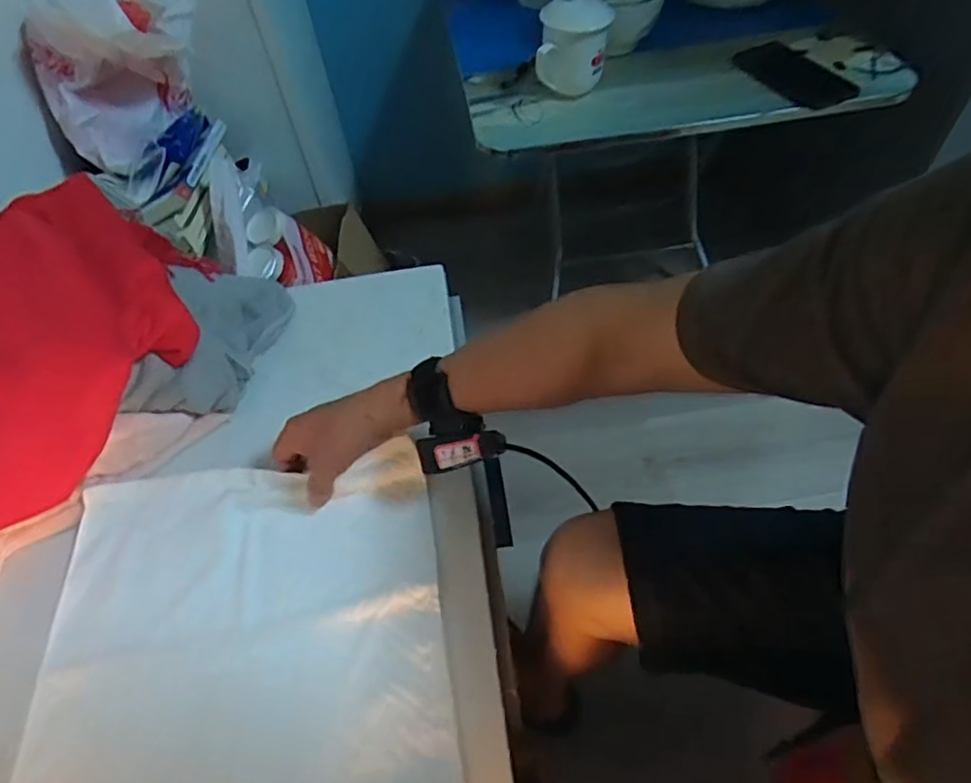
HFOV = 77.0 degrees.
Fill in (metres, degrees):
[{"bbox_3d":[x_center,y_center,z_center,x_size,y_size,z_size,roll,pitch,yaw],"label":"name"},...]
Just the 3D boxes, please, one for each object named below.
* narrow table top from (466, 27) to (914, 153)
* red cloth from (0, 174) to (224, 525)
[{"bbox_3d":[0.272,-0.436,0.875,0.591,0.035,0.212,-10,53,-1],"label":"narrow table top"},{"bbox_3d":[-0.425,-0.045,0.559,0.225,0.115,0.355,17,57,18],"label":"red cloth"}]

